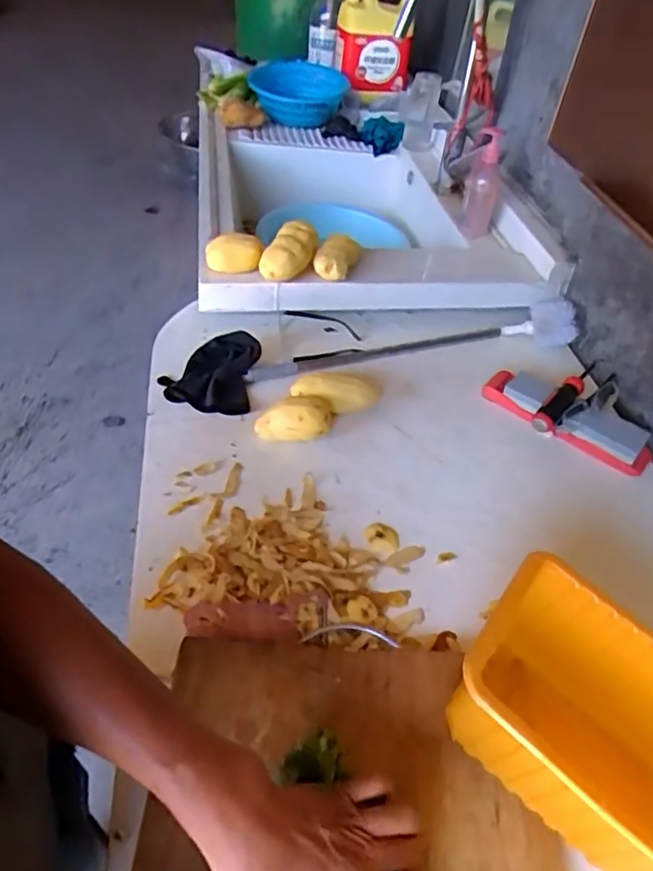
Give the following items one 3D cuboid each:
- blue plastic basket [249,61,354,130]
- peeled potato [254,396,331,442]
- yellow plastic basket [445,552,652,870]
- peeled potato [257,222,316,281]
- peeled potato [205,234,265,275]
[{"bbox_3d":[-0.078,-0.945,1.624,0.269,0.077,0.320,8,44,3],"label":"blue plastic basket"},{"bbox_3d":[-0.041,-0.024,0.806,0.097,0.050,0.067,13,45,7],"label":"peeled potato"},{"bbox_3d":[0.232,0.249,0.488,0.242,0.149,0.165,30,49,23],"label":"yellow plastic basket"},{"bbox_3d":[-0.058,-0.288,0.955,0.065,0.056,0.111,25,69,2],"label":"peeled potato"},{"bbox_3d":[-0.147,-0.289,0.943,0.089,0.045,0.050,-2,45,-8],"label":"peeled potato"}]

